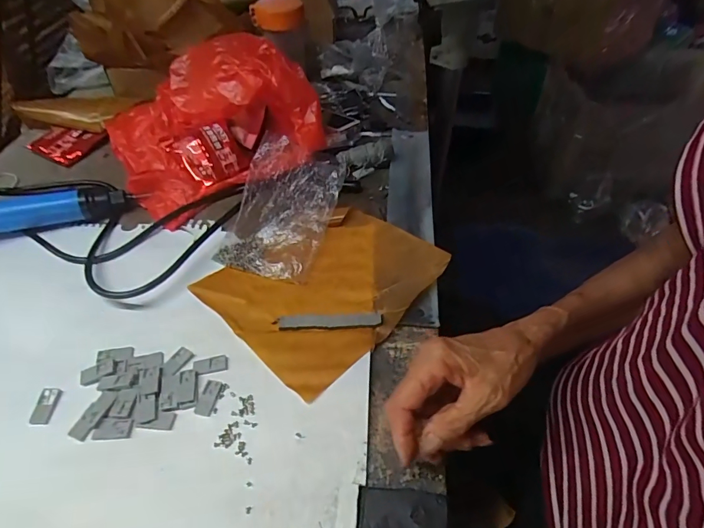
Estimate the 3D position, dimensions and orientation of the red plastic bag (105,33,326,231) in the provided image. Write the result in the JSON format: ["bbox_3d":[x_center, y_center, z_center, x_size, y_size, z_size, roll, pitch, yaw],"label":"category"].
[{"bbox_3d":[-0.173,-0.186,0.521,0.236,0.110,0.214,-27,52,-21],"label":"red plastic bag"}]

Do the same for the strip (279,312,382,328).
[{"bbox_3d":[-0.020,0.051,0.391,0.092,0.005,0.015,-2,48,1],"label":"strip"}]

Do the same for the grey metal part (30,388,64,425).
[{"bbox_3d":[-0.243,0.112,0.339,0.014,0.005,0.028,1,48,4],"label":"grey metal part"}]

